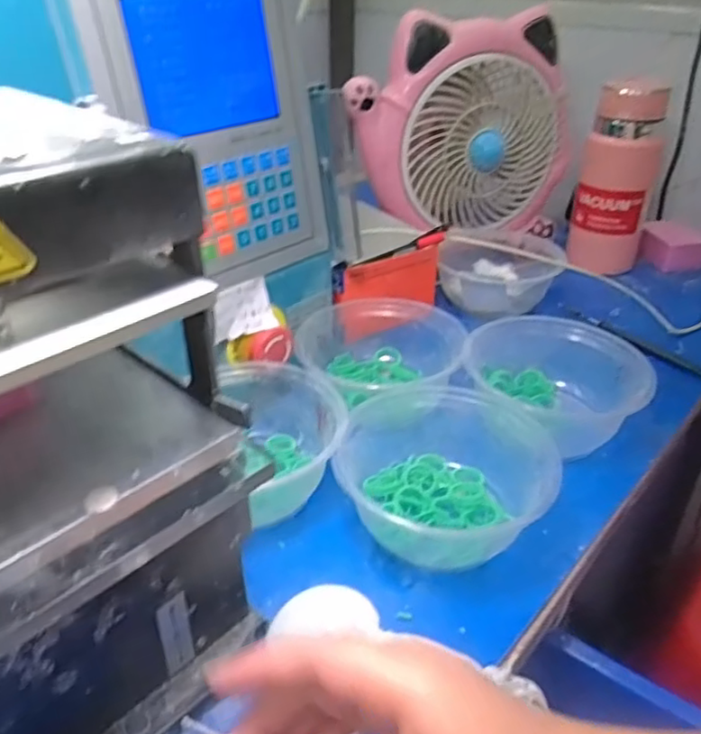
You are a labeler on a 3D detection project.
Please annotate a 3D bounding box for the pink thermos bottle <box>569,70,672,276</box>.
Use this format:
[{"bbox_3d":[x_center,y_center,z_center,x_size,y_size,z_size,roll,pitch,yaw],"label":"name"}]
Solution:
[{"bbox_3d":[0.295,-0.201,0.707,0.079,0.207,0.061,13,34,17],"label":"pink thermos bottle"}]

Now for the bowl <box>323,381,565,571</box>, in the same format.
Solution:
[{"bbox_3d":[0.058,0.069,0.418,0.132,0.064,0.117,-1,33,-4],"label":"bowl"}]

